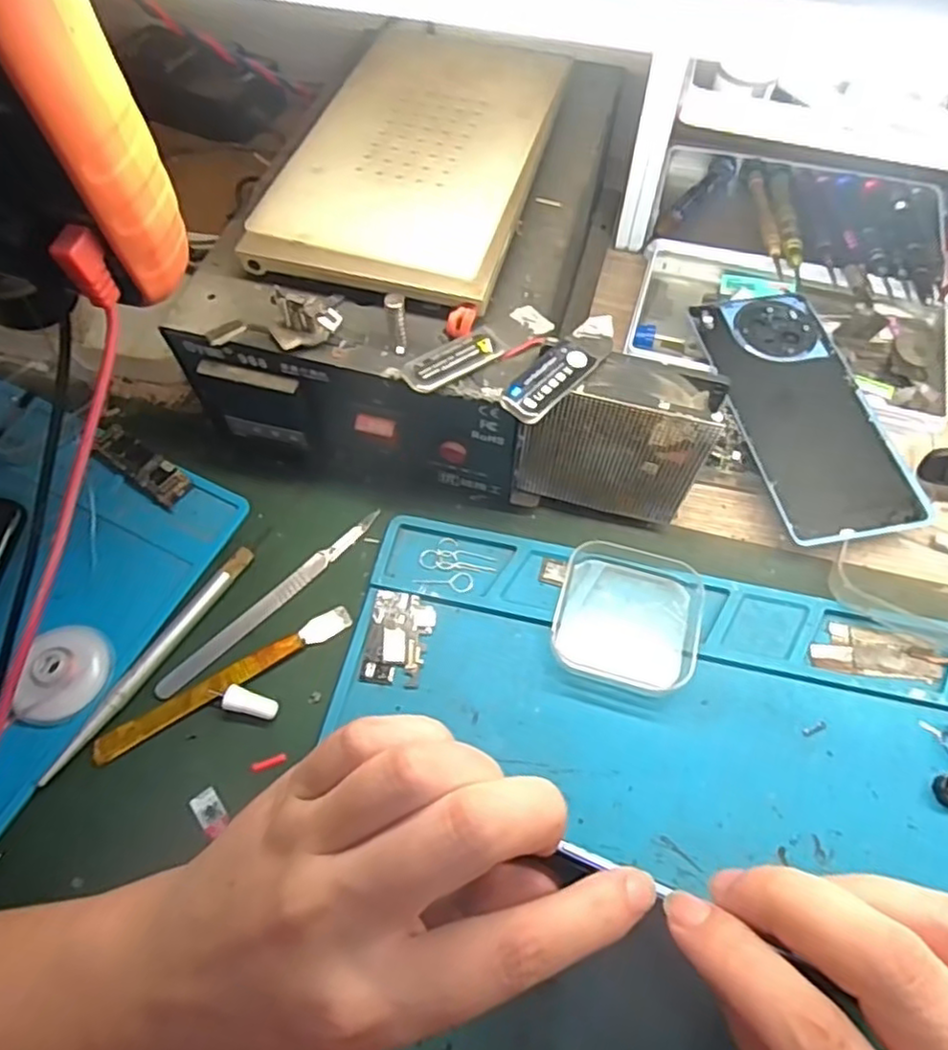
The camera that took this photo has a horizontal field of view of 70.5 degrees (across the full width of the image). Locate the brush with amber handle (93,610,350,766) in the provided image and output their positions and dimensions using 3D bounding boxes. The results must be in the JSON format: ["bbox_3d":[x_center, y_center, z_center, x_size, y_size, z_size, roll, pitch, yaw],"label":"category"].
[{"bbox_3d":[-0.111,0.071,0.304,0.119,0.007,0.012,-29,65,-14],"label":"brush with amber handle"}]

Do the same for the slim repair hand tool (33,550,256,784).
[{"bbox_3d":[-0.147,0.059,0.306,0.008,0.006,0.126,29,66,15],"label":"slim repair hand tool"}]

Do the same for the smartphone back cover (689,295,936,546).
[{"bbox_3d":[0.174,-0.063,0.361,0.073,0.005,0.158,-10,62,-5],"label":"smartphone back cover"}]

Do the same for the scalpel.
[{"bbox_3d":[-0.095,0.036,0.323,0.010,0.007,0.129,40,69,20],"label":"scalpel"}]

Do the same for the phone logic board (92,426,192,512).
[{"bbox_3d":[-0.176,-0.032,0.352,0.062,0.006,0.020,32,67,16],"label":"phone logic board"}]

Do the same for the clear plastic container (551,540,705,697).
[{"bbox_3d":[0.072,0.042,0.307,0.065,0.016,0.062,15,63,8],"label":"clear plastic container"}]

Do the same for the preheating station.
[{"bbox_3d":[-0.022,-0.145,0.355,0.165,0.103,0.235,14,63,8],"label":"preheating station"}]

